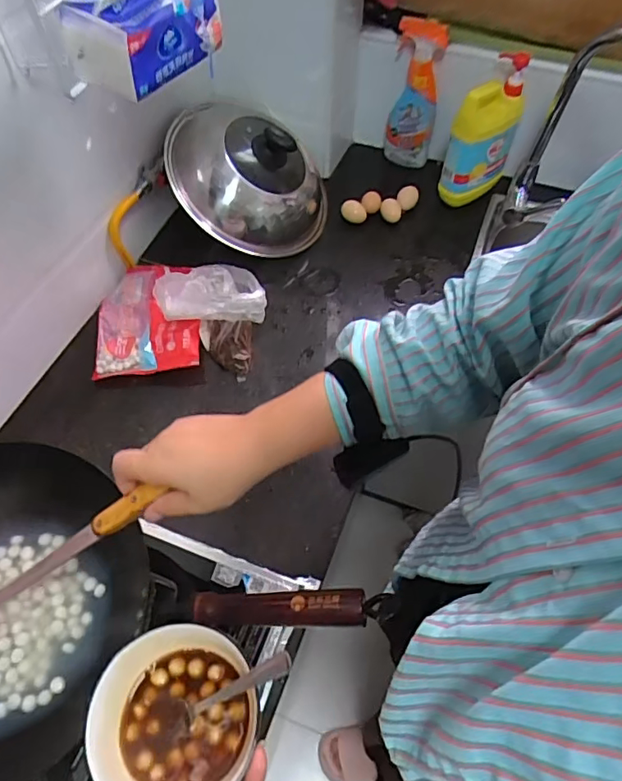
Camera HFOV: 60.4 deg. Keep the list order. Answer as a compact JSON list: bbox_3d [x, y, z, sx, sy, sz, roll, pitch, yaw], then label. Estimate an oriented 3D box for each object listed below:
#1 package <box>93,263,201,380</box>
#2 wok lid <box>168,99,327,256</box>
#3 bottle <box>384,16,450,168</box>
[{"bbox_3d":[-0.275,-0.128,0.922,0.174,0.048,0.240,-5,57,-3],"label":"package"},{"bbox_3d":[-0.108,-0.395,0.959,0.271,0.123,0.298,6,77,-24],"label":"wok lid"},{"bbox_3d":[0.206,-0.586,1.071,0.091,0.254,0.070,3,57,2],"label":"bottle"}]

